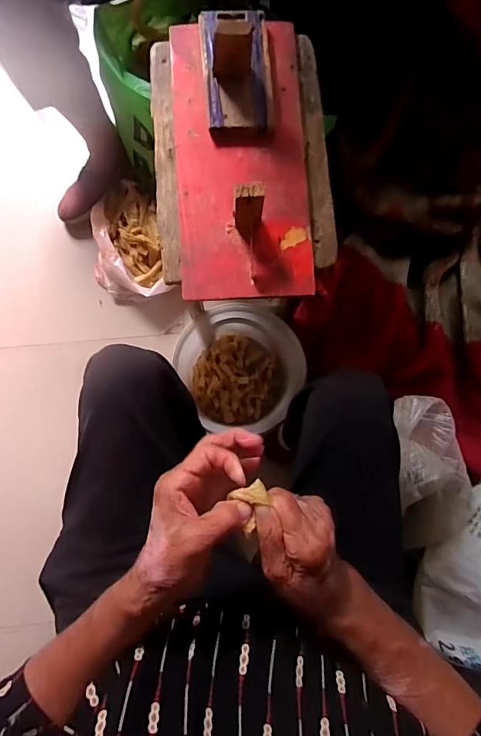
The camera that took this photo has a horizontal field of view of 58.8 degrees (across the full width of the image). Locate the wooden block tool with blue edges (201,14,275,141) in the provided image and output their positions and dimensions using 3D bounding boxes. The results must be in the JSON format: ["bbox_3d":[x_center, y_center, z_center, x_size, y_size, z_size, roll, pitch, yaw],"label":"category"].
[{"bbox_3d":[-0.002,-0.382,0.526,0.086,0.094,0.162,-4,85,-2],"label":"wooden block tool with blue edges"}]

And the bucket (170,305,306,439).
[{"bbox_3d":[-0.004,0.001,0.866,0.220,0.189,0.213,0,84,-2],"label":"bucket"}]

